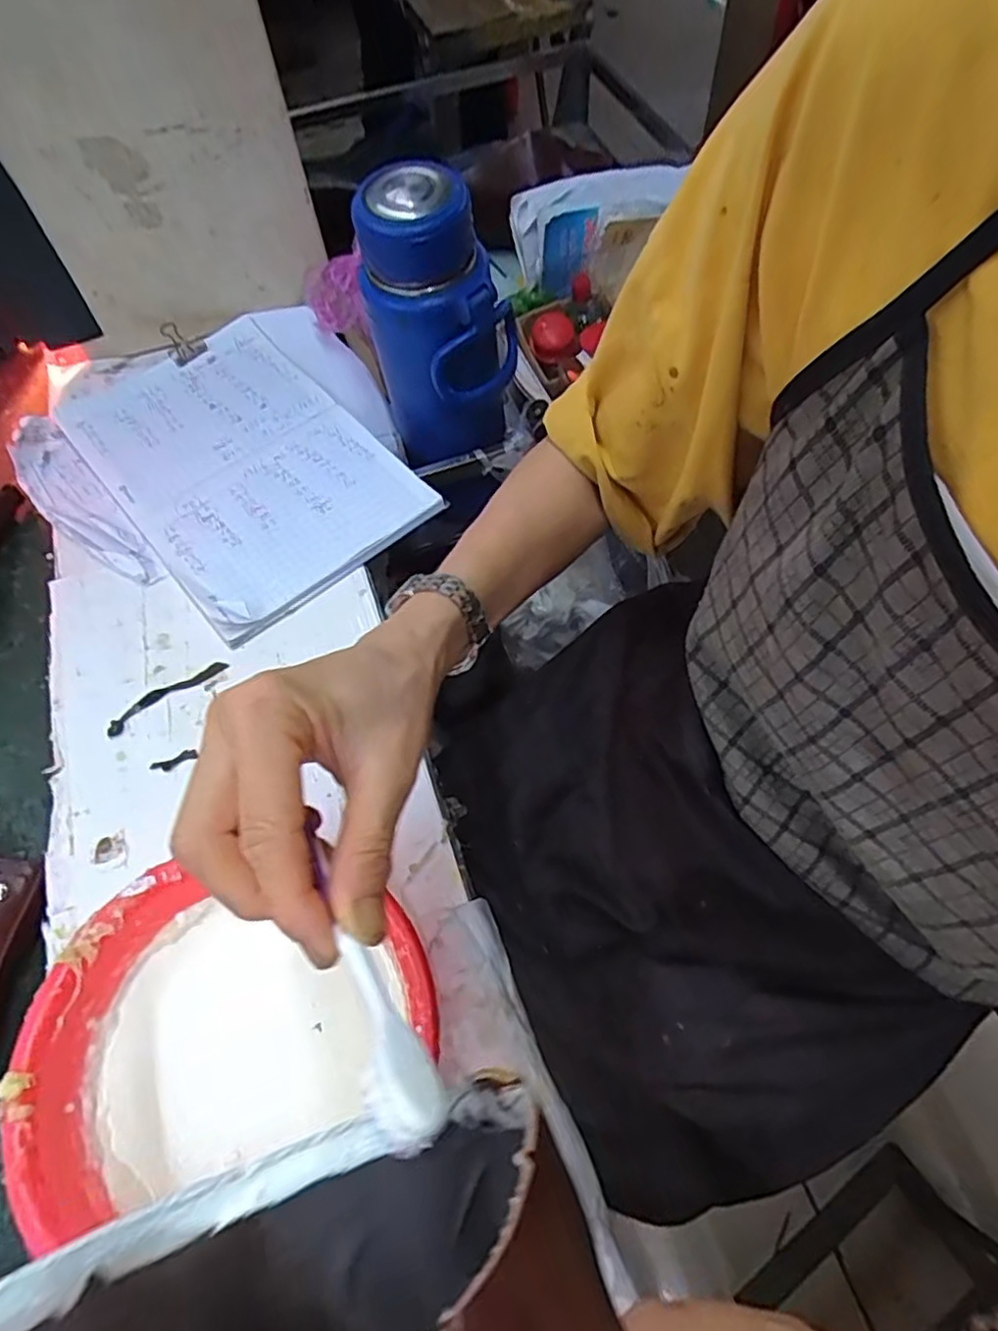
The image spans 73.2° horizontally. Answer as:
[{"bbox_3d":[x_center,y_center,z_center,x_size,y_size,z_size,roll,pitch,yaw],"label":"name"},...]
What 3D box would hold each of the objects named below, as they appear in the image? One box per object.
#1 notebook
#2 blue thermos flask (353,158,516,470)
[{"bbox_3d":[-0.228,-0.182,0.589,0.207,0.014,0.326,-38,67,-18],"label":"notebook"},{"bbox_3d":[-0.047,-0.258,0.536,0.097,0.215,0.090,40,71,21],"label":"blue thermos flask"}]

